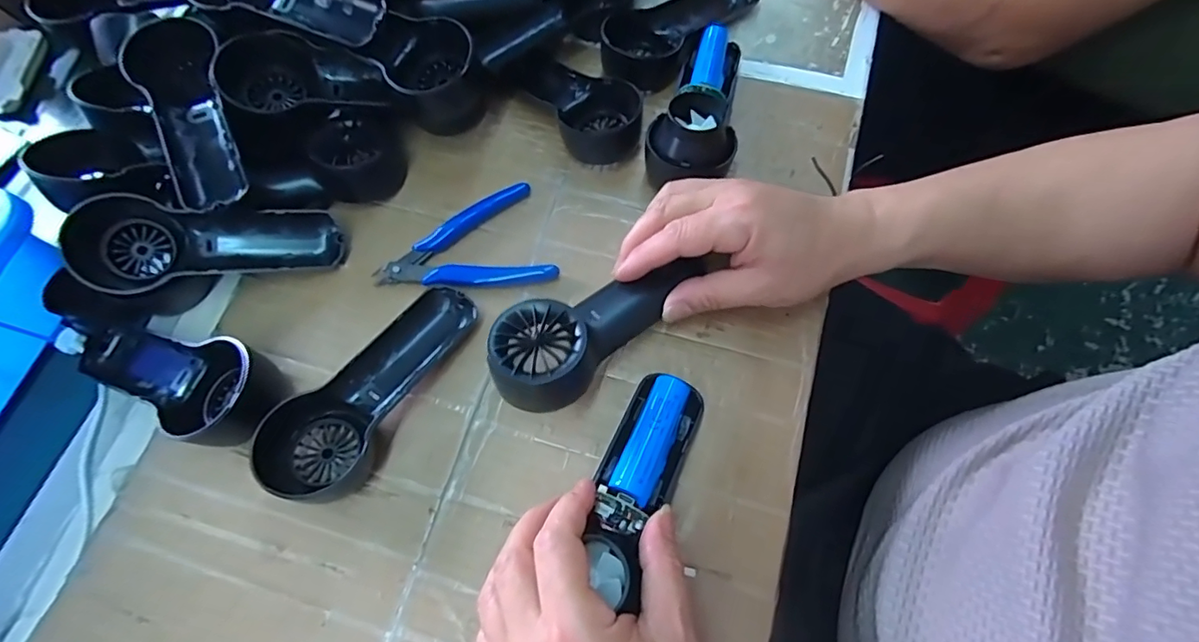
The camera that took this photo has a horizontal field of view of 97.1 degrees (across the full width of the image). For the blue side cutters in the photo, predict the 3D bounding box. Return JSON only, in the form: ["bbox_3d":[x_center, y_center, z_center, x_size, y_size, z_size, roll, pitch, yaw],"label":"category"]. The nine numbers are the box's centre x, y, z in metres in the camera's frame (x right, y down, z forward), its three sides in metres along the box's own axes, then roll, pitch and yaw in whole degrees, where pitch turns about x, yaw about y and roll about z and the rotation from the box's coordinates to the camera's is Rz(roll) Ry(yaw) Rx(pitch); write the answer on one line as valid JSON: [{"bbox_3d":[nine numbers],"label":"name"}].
[{"bbox_3d":[-0.095,-0.044,0.367,0.117,0.013,0.076,-21,70,-5],"label":"blue side cutters"}]

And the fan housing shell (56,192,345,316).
[{"bbox_3d":[-0.258,-0.051,0.354,0.163,0.038,0.069,-8,90,-12],"label":"fan housing shell"}]

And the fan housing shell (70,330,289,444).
[{"bbox_3d":[-0.275,0.032,0.332,0.150,0.037,0.058,16,71,8],"label":"fan housing shell"}]

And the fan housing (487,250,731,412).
[{"bbox_3d":[0.001,-0.003,0.312,0.140,0.035,0.059,-30,71,-18],"label":"fan housing"}]

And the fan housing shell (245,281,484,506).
[{"bbox_3d":[-0.140,0.040,0.327,0.064,0.031,0.154,37,75,15],"label":"fan housing shell"}]

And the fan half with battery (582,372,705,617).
[{"bbox_3d":[0.022,0.085,0.289,0.042,0.020,0.121,19,59,9],"label":"fan half with battery"}]

